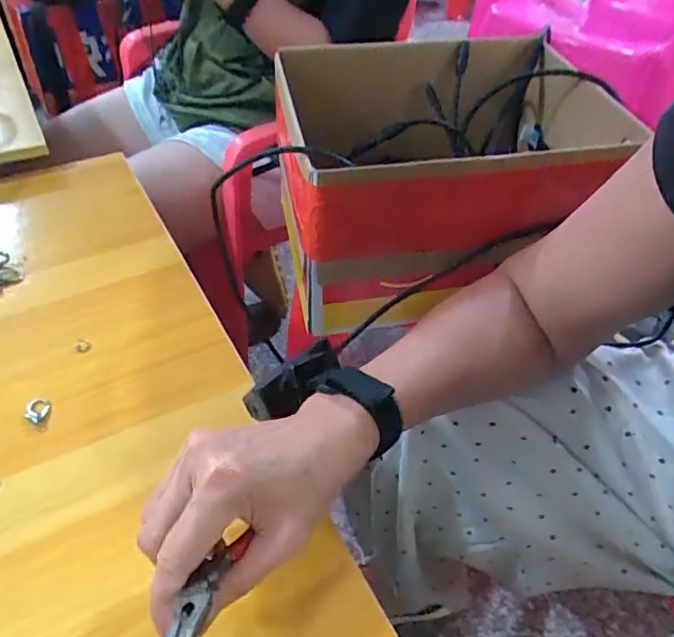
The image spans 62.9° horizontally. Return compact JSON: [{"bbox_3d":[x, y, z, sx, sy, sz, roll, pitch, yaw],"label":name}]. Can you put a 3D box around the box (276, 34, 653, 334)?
[{"bbox_3d":[0.101,-0.150,0.542,0.299,0.154,0.250,-6,47,-9],"label":"box"}]

